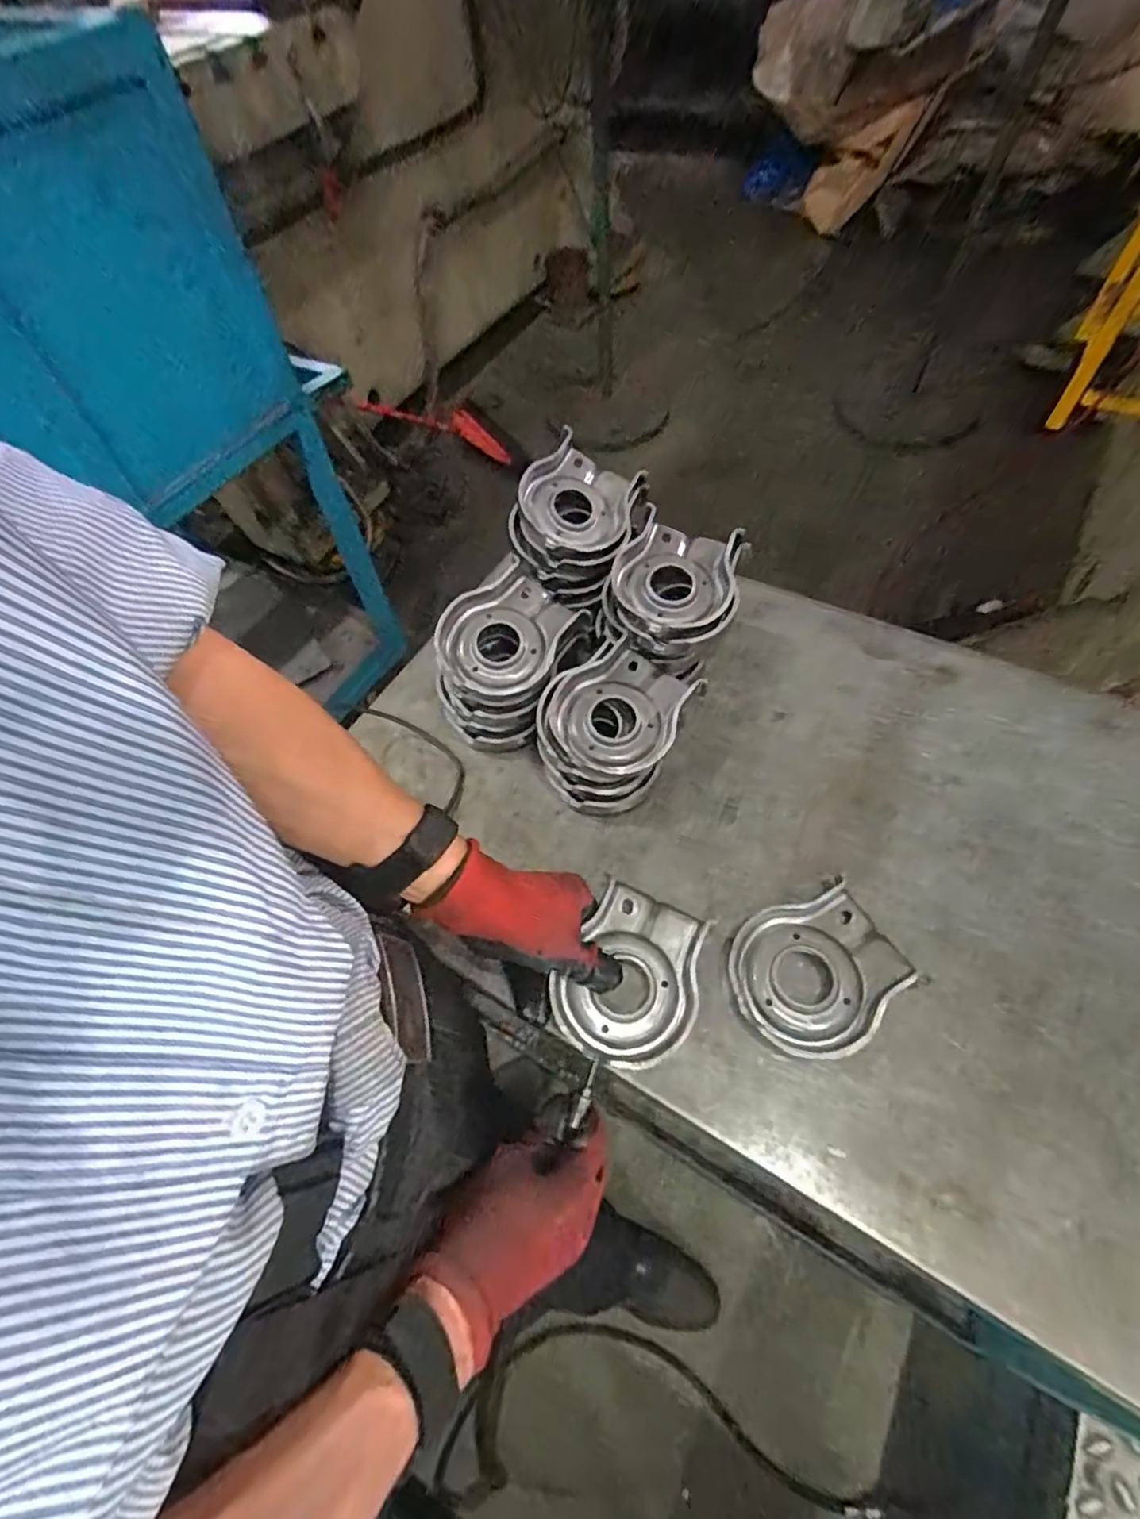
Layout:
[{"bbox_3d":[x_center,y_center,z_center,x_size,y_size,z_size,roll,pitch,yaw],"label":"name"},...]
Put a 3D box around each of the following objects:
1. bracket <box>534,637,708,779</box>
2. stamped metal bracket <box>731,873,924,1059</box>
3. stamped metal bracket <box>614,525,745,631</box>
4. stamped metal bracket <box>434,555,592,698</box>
[{"bbox_3d":[0.039,-0.040,0.527,0.111,0.034,0.132,29,63,20],"label":"bracket"},{"bbox_3d":[0.178,0.152,0.449,0.121,0.026,0.098,-28,60,-14],"label":"stamped metal bracket"},{"bbox_3d":[0.095,-0.167,0.553,0.102,0.021,0.119,16,59,13],"label":"stamped metal bracket"},{"bbox_3d":[-0.055,-0.112,0.548,0.102,0.040,0.123,31,64,21],"label":"stamped metal bracket"}]

